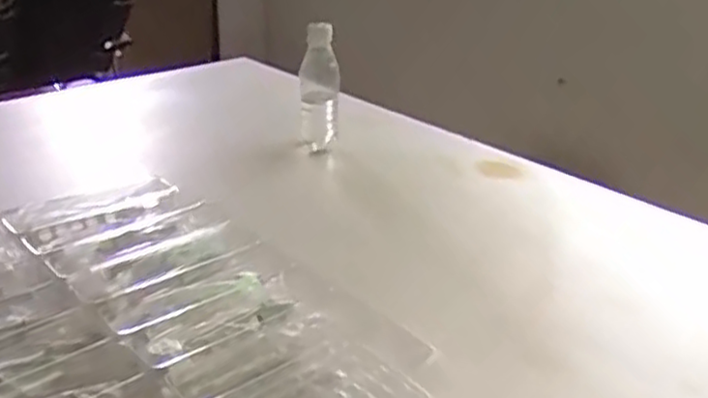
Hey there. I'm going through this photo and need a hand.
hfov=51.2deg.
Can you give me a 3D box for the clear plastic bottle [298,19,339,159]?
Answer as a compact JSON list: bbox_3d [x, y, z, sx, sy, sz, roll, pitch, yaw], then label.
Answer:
[{"bbox_3d":[-0.047,-0.133,1.013,0.057,0.202,0.060,0,26,-3],"label":"clear plastic bottle"}]

